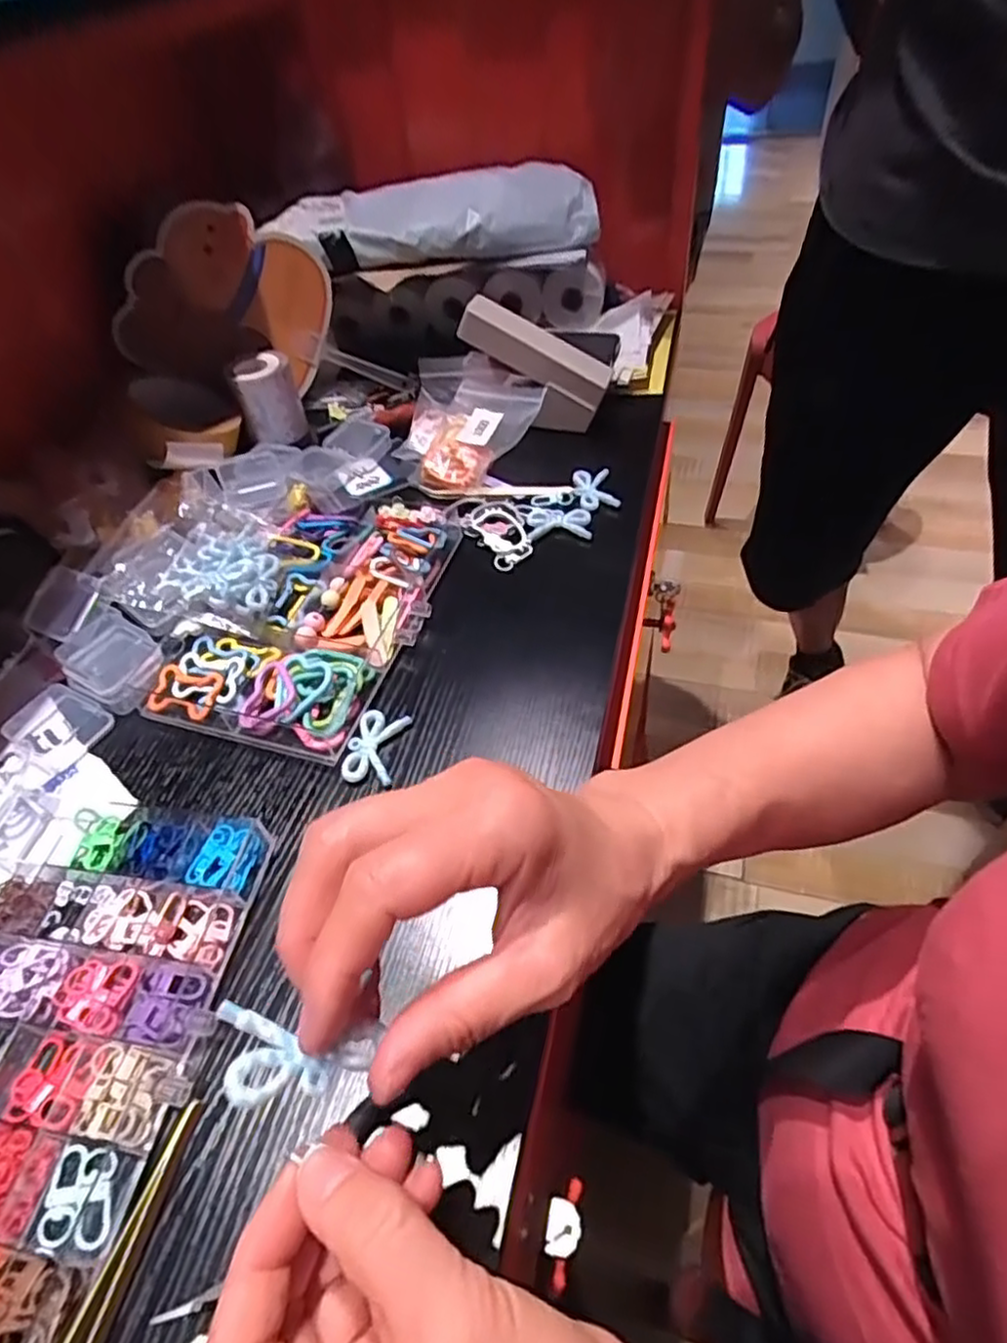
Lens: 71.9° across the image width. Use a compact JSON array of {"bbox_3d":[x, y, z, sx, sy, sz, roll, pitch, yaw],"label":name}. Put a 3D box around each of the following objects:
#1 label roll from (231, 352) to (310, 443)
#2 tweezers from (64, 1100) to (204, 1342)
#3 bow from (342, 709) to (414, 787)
[{"bbox_3d":[-0.204,-0.238,0.613,0.047,0.065,0.054,-21,51,-11],"label":"label roll"},{"bbox_3d":[-0.139,0.223,0.247,0.018,0.006,0.120,12,52,14],"label":"tweezers"},{"bbox_3d":[-0.073,0.043,0.395,0.030,0.007,0.046,4,50,8],"label":"bow"}]

